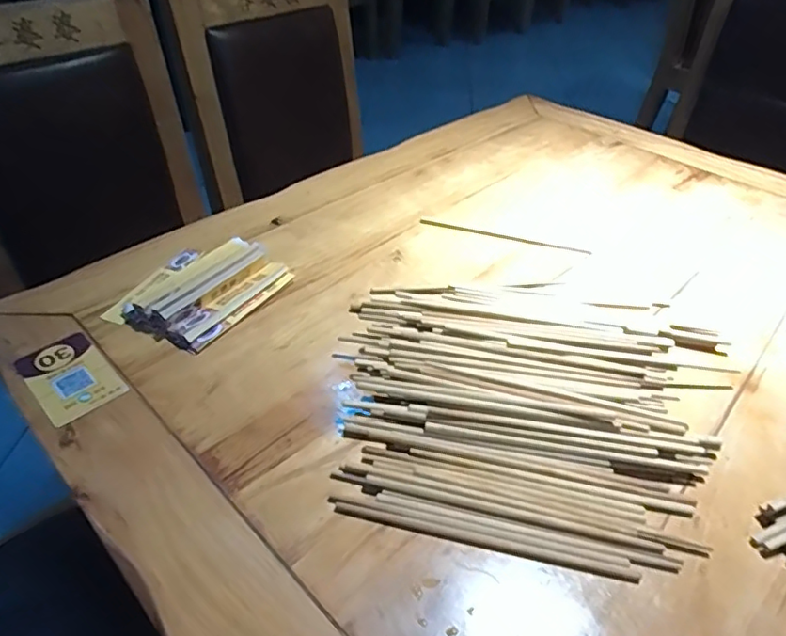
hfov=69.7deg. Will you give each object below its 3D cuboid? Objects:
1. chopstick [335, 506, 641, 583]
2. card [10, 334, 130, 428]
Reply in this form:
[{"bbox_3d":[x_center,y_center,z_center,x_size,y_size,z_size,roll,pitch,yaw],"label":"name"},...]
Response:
[{"bbox_3d":[0.070,0.175,0.443,0.234,0.006,0.008,10,40,9],"label":"chopstick"},{"bbox_3d":[-0.323,0.057,0.564,0.117,0.006,0.070,34,49,32],"label":"card"}]

